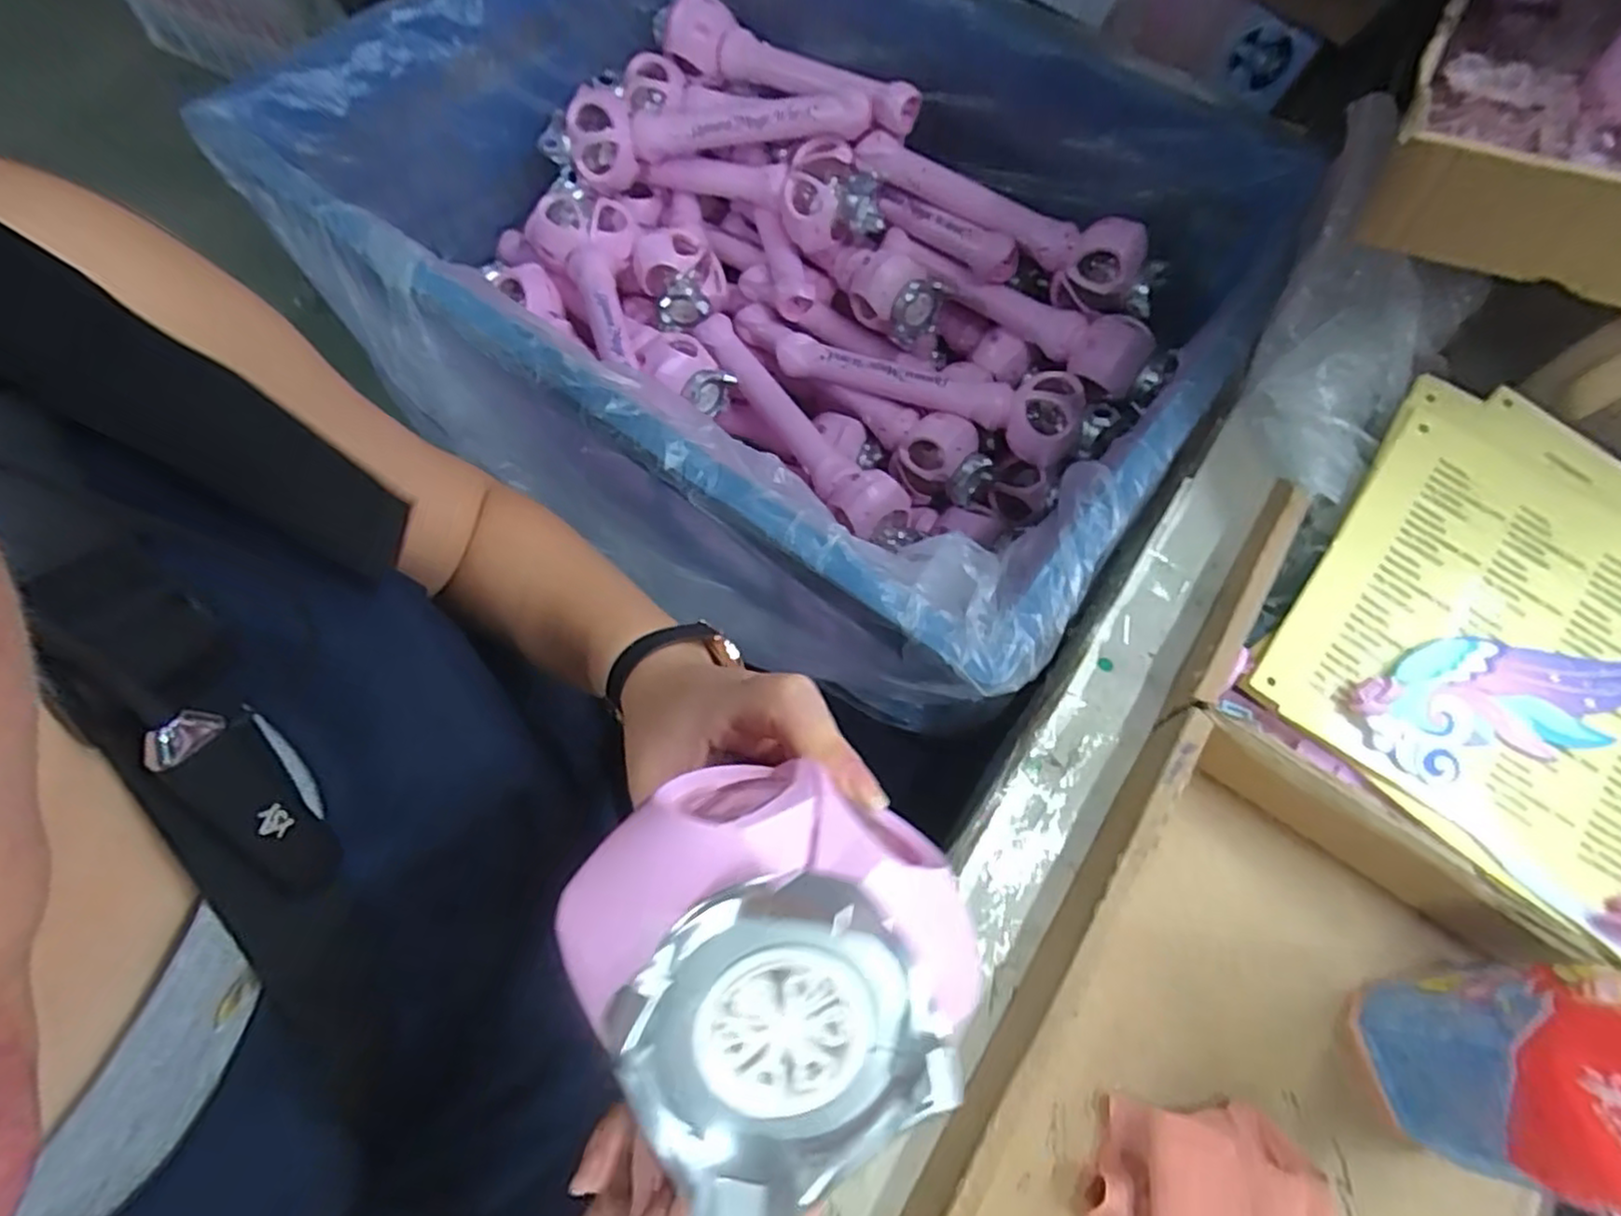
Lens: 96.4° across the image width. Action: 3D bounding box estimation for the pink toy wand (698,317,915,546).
[{"bbox_3d":[-0.013,-0.198,0.783,0.069,0.057,0.319,-30,69,-16],"label":"pink toy wand"}]

